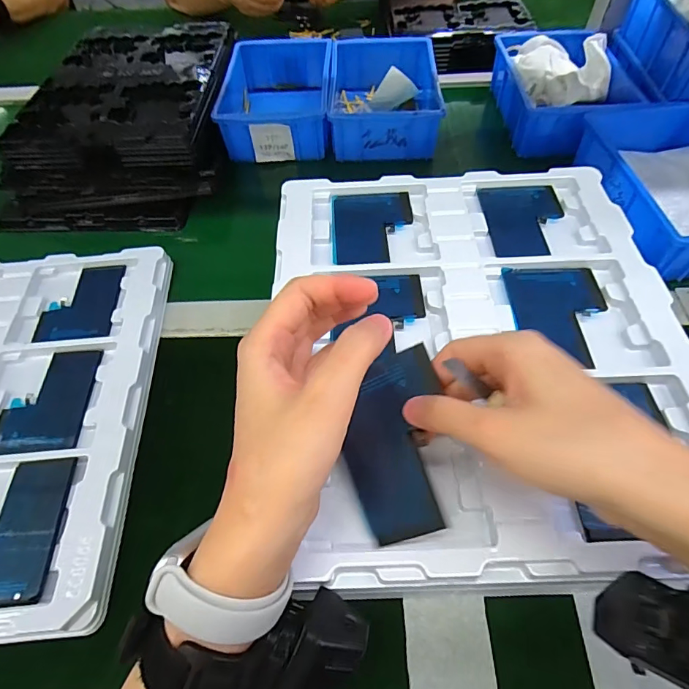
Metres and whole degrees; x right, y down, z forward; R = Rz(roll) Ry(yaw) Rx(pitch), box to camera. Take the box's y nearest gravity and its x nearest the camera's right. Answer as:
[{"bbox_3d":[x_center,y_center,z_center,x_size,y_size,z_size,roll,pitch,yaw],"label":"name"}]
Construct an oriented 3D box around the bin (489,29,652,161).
[{"bbox_3d":[0.276,-0.333,0.560,0.140,0.059,0.232,-1,58,1],"label":"bin"}]

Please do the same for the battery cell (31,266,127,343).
[{"bbox_3d":[-0.250,-0.041,0.416,0.070,0.005,0.086,-6,58,-2],"label":"battery cell"}]

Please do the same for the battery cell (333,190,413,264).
[{"bbox_3d":[0.024,-0.104,0.373,0.069,0.004,0.086,-3,56,1],"label":"battery cell"}]

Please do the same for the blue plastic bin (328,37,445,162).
[{"bbox_3d":[0.049,-0.329,0.578,0.130,0.061,0.205,0,58,2],"label":"blue plastic bin"}]

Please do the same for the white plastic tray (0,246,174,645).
[{"bbox_3d":[-0.304,0.051,0.355,0.287,0.020,0.326,-5,58,-1],"label":"white plastic tray"}]

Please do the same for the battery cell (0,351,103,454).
[{"bbox_3d":[-0.244,0.045,0.360,0.069,0.004,0.089,-3,58,0],"label":"battery cell"}]

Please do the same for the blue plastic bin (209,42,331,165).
[{"bbox_3d":[-0.088,-0.331,0.590,0.131,0.064,0.204,-2,58,0],"label":"blue plastic bin"}]

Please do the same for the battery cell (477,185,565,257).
[{"bbox_3d":[0.152,-0.107,0.370,0.066,0.006,0.086,0,56,2],"label":"battery cell"}]

